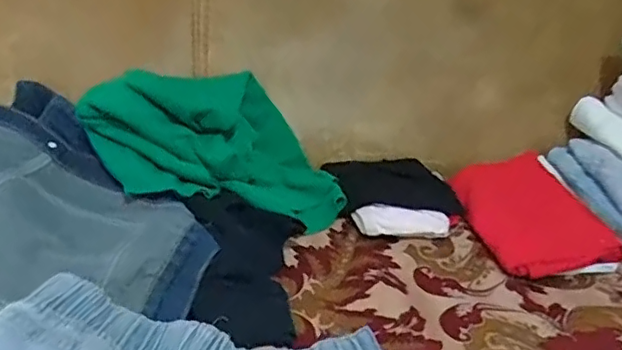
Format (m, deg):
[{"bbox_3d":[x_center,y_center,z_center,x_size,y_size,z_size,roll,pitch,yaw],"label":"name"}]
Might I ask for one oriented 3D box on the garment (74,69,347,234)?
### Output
[{"bbox_3d":[-0.105,-0.040,0.715,0.286,0.147,0.172,6,31,2],"label":"garment"}]

